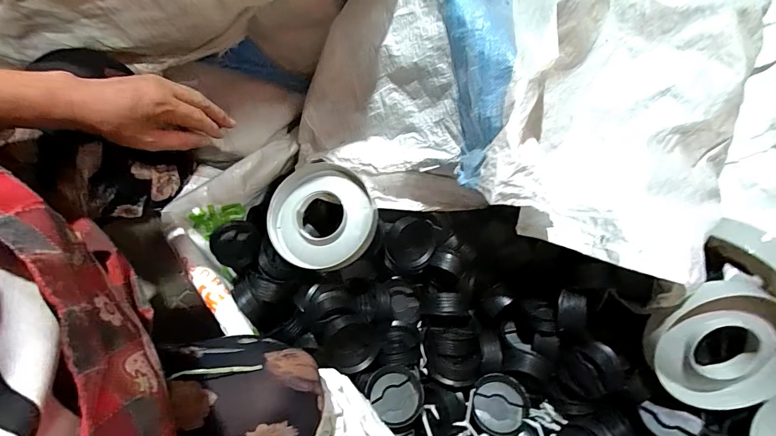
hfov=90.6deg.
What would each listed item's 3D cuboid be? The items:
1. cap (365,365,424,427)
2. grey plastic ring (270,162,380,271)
[{"bbox_3d":[0.010,0.244,0.526,0.073,0.033,0.073,5,59,-8],"label":"cap"},{"bbox_3d":[-0.094,-0.002,0.570,0.155,0.062,0.151,-1,96,-7],"label":"grey plastic ring"}]

